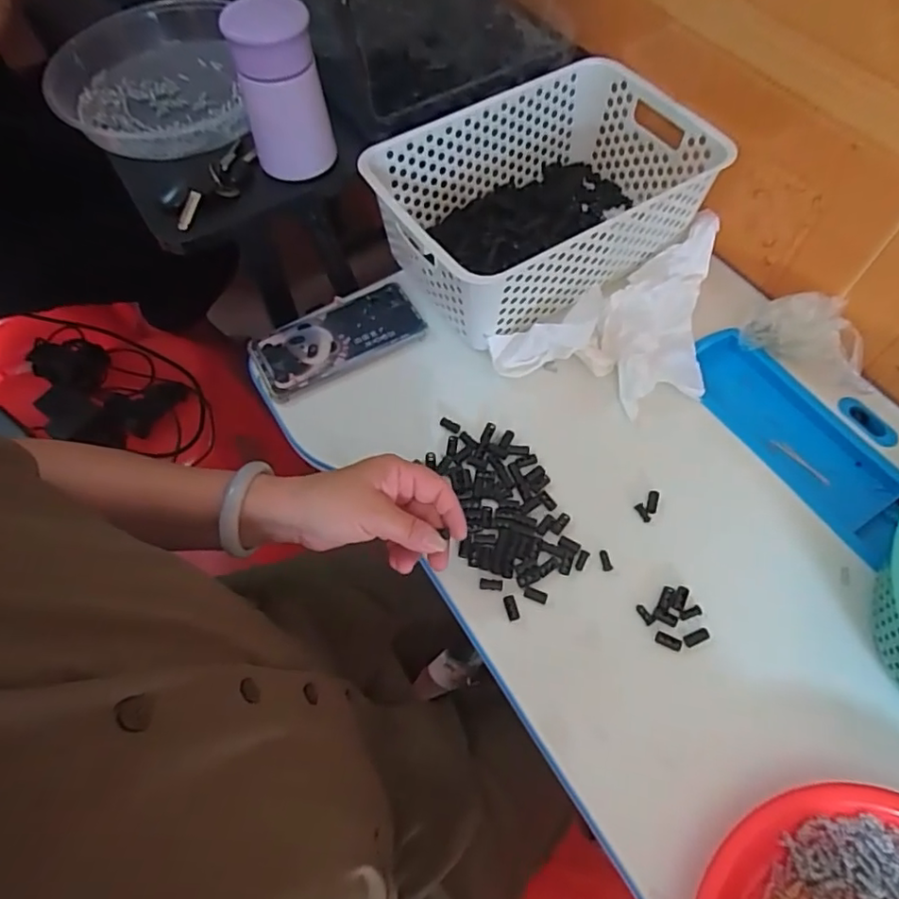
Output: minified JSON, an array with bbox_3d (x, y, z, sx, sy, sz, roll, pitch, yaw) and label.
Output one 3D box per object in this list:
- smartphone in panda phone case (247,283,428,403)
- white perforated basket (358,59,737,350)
[{"bbox_3d":[-0.110,-0.110,0.577,0.162,0.009,0.089,-30,65,-13],"label":"smartphone in panda phone case"},{"bbox_3d":[0.089,-0.241,0.576,0.296,0.108,0.202,-29,65,-13],"label":"white perforated basket"}]

